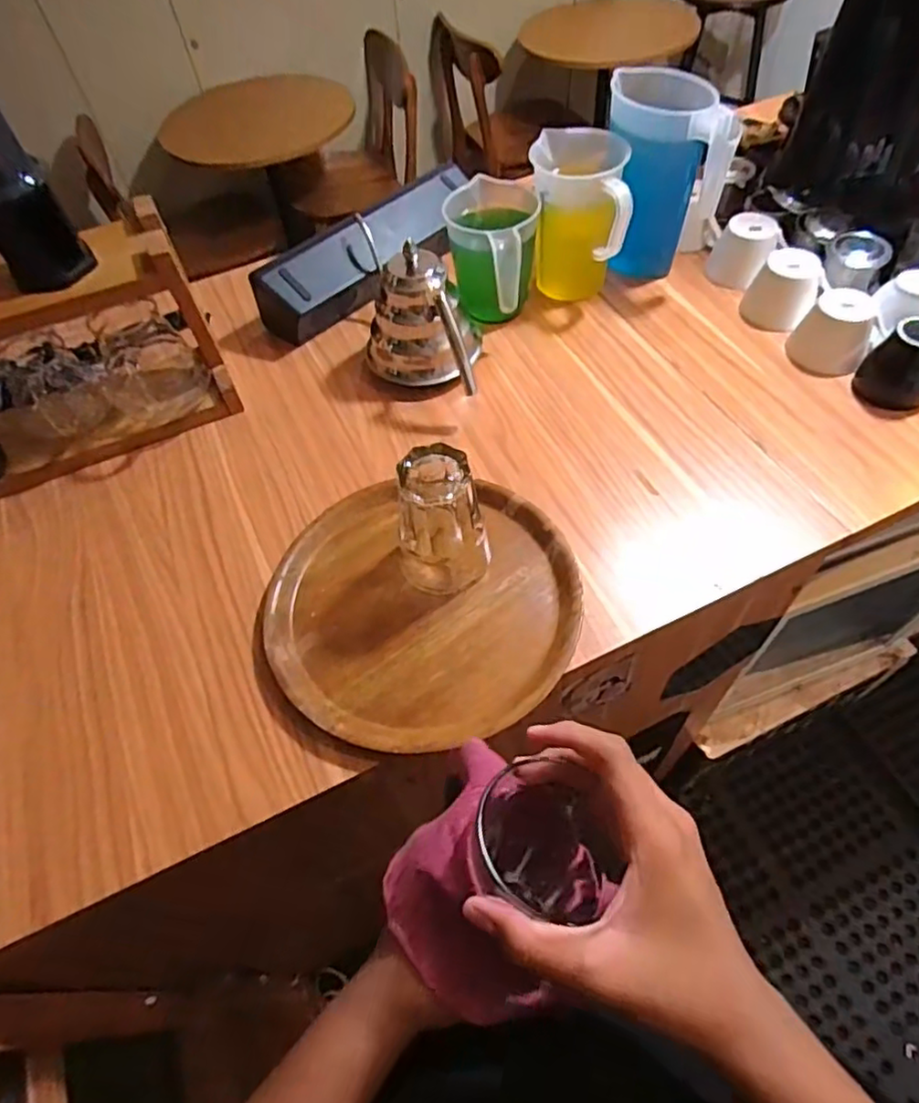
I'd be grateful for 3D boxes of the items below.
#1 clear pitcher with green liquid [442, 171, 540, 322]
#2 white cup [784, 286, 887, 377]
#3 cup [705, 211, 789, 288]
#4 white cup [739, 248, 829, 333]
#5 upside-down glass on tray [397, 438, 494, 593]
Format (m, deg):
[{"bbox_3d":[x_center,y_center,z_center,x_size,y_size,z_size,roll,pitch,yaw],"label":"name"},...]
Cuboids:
[{"bbox_3d":[0.045,-0.373,0.813,0.109,0.133,0.178,-6,57,0],"label":"clear pitcher with green liquid"},{"bbox_3d":[0.448,-0.262,0.752,0.085,0.056,0.102,38,67,24],"label":"white cup"},{"bbox_3d":[0.380,-0.398,0.847,0.078,0.068,0.084,-2,57,3],"label":"cup"},{"bbox_3d":[0.402,-0.325,0.791,0.081,0.065,0.075,20,61,16],"label":"white cup"},{"bbox_3d":[-0.018,-0.027,0.588,0.080,0.134,0.077,-2,57,3],"label":"upside-down glass on tray"}]

